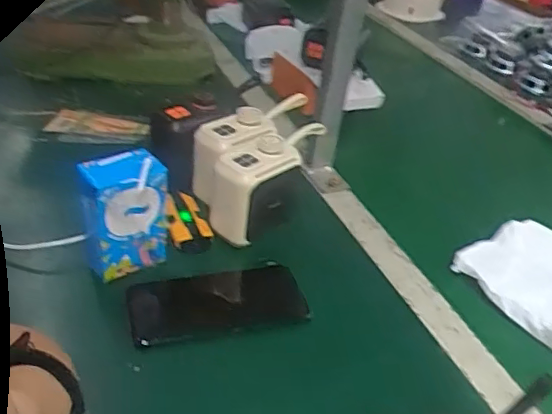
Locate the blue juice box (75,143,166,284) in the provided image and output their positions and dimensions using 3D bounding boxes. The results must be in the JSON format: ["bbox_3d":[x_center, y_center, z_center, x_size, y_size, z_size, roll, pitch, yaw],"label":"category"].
[{"bbox_3d":[-0.139,0.010,0.524,0.070,0.113,0.042,-21,44,-34],"label":"blue juice box"}]

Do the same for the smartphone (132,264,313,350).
[{"bbox_3d":[-0.053,0.085,0.521,0.151,0.012,0.075,-5,37,-17],"label":"smartphone"}]

